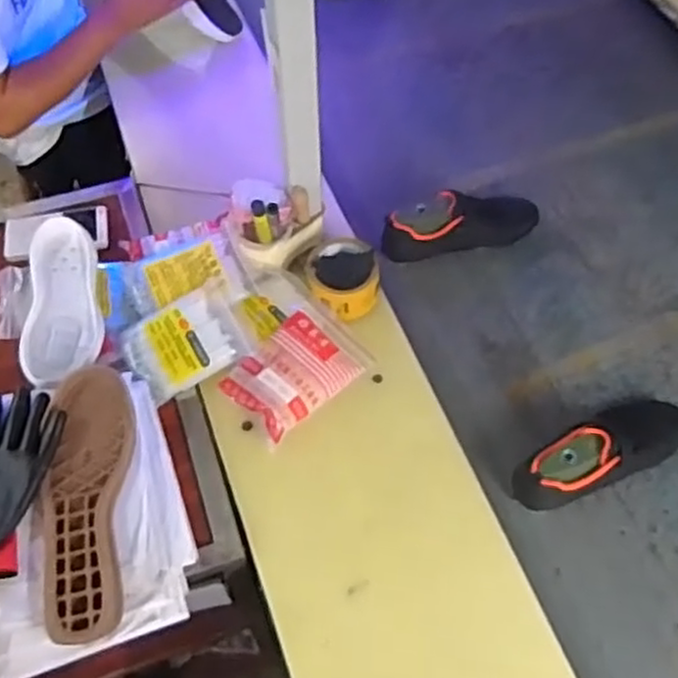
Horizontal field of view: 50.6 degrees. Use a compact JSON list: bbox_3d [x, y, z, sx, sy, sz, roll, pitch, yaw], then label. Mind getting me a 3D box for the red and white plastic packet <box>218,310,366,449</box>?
[{"bbox_3d":[-0.057,0.042,0.870,0.108,0.032,0.153,39,65,21],"label":"red and white plastic packet"}]

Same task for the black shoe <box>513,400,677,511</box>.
[{"bbox_3d":[0.326,0.131,0.867,0.244,0.095,0.085,-25,65,-18],"label":"black shoe"}]

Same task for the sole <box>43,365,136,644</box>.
[{"bbox_3d":[-0.262,0.161,0.746,0.083,0.021,0.279,-3,58,-3],"label":"sole"}]

